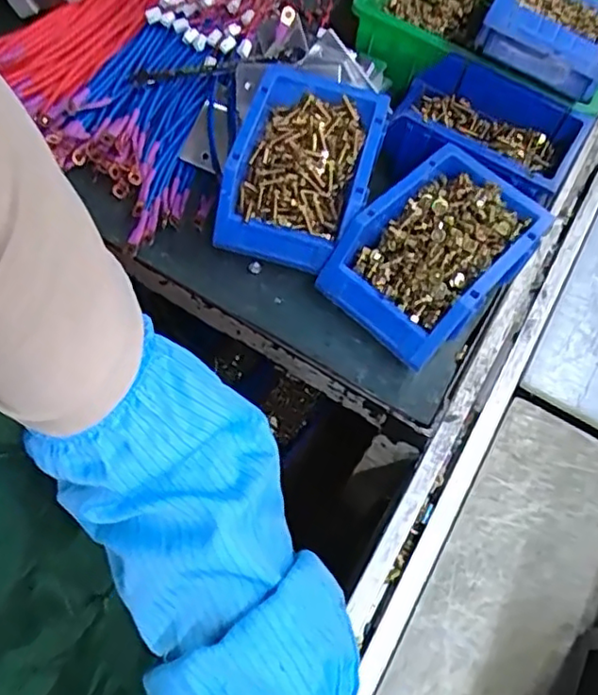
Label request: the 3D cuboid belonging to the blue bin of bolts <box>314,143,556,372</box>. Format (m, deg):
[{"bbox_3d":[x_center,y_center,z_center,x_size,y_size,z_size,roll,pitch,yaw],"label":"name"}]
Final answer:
[{"bbox_3d":[0.104,-0.068,0.496,0.109,0.079,0.151,43,66,16],"label":"blue bin of bolts"}]

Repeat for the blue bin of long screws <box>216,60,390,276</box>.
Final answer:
[{"bbox_3d":[0.004,-0.147,0.515,0.111,0.056,0.155,16,62,2],"label":"blue bin of long screws"}]

